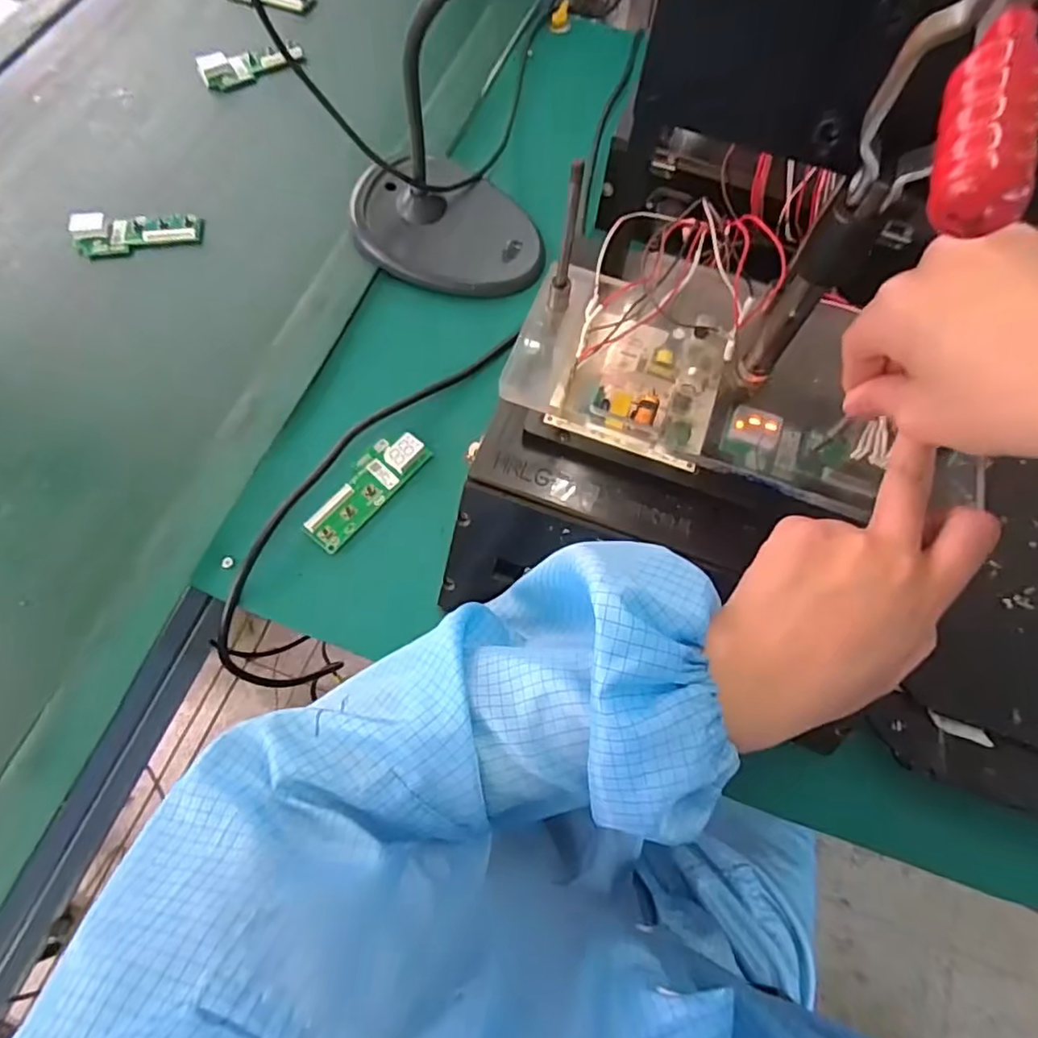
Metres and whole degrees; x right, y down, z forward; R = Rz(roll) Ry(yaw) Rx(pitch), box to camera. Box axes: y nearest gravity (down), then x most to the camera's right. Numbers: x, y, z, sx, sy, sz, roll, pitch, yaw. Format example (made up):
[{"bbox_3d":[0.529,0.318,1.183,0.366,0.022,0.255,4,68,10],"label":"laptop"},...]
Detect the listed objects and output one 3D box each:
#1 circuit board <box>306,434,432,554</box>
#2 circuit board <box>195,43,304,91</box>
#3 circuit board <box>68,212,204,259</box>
[{"bbox_3d":[-0.108,-0.023,0.418,0.035,0.012,0.099,36,72,14],"label":"circuit board"},{"bbox_3d":[-0.261,-0.450,0.587,0.101,0.019,0.037,-29,70,-12],"label":"circuit board"},{"bbox_3d":[-0.321,-0.243,0.501,0.098,0.015,0.039,-10,68,-4],"label":"circuit board"}]

